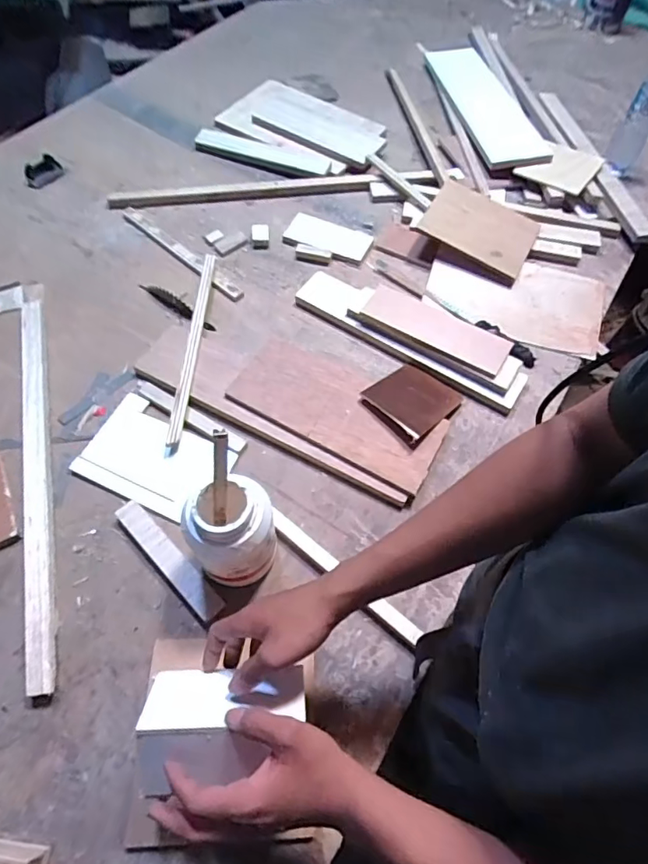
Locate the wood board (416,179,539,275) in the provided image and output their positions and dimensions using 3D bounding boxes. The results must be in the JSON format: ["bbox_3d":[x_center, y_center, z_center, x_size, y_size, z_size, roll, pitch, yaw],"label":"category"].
[{"bbox_3d":[0.288,-0.387,0.906,0.203,0.019,0.183,30,56,7],"label":"wood board"}]

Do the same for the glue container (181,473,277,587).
[{"bbox_3d":[-0.103,0.121,0.556,0.094,0.166,0.081,-9,61,-6],"label":"glue container"}]

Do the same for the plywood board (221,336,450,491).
[{"bbox_3d":[0.018,-0.038,0.716,0.308,0.017,0.136,27,61,12],"label":"plywood board"}]

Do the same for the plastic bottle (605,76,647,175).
[{"bbox_3d":[0.641,-0.639,0.970,0.062,0.215,0.077,30,64,15],"label":"plastic bottle"}]

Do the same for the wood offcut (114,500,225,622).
[{"bbox_3d":[-0.195,0.156,0.609,0.186,0.026,0.029,41,66,20],"label":"wood offcut"}]

